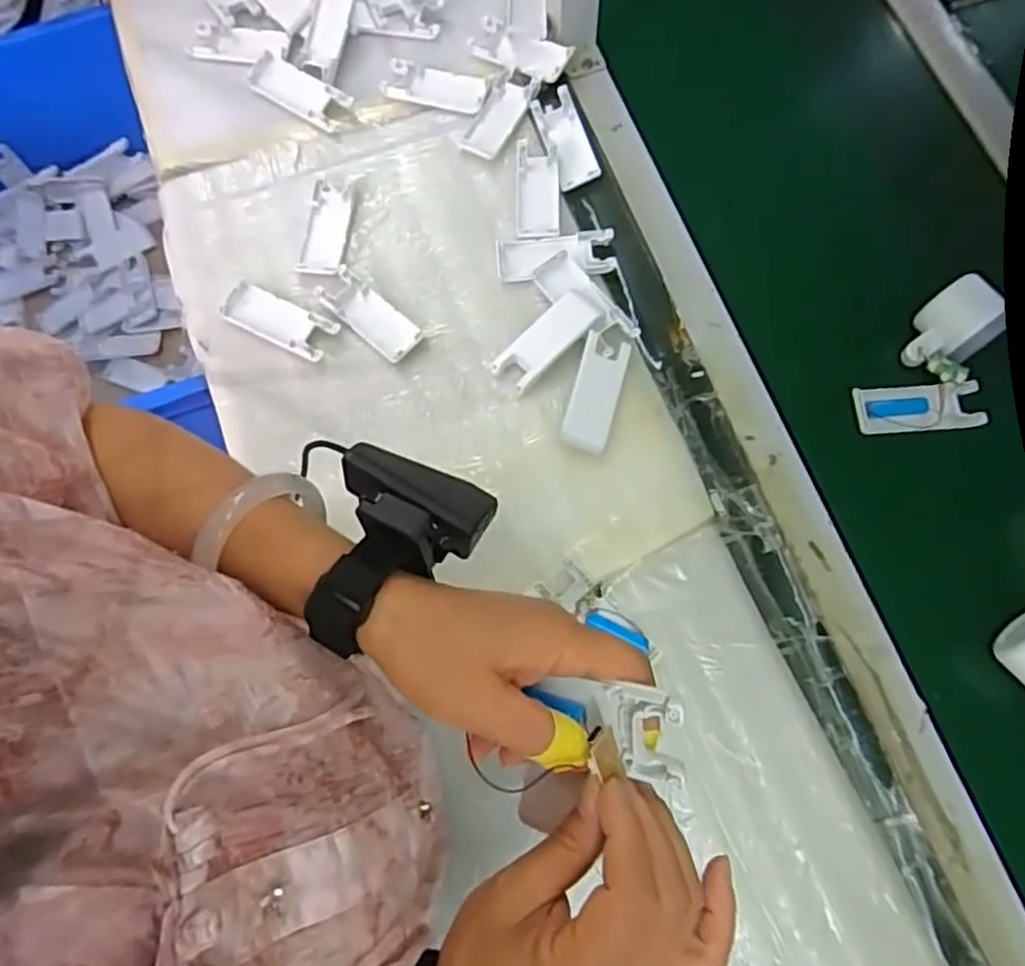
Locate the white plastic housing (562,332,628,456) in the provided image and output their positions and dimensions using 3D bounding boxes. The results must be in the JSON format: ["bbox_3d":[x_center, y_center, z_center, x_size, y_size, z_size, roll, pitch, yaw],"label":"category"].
[{"bbox_3d":[0.070,-0.075,0.588,0.038,0.015,0.099,15,75,6],"label":"white plastic housing"}]

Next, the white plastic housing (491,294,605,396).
[{"bbox_3d":[0.029,-0.123,0.605,0.099,0.019,0.041,-40,77,-9],"label":"white plastic housing"}]

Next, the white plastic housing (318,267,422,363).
[{"bbox_3d":[-0.126,-0.148,0.619,0.102,0.010,0.039,41,79,12],"label":"white plastic housing"}]

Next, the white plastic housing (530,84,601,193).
[{"bbox_3d":[0.051,-0.327,0.666,0.041,0.007,0.106,-16,74,-3],"label":"white plastic housing"}]

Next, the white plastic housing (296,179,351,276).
[{"bbox_3d":[-0.169,-0.234,0.646,0.040,0.010,0.091,5,74,3],"label":"white plastic housing"}]

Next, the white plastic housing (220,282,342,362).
[{"bbox_3d":[-0.207,-0.143,0.619,0.101,0.011,0.040,25,77,9],"label":"white plastic housing"}]

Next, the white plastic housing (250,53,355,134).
[{"bbox_3d":[-0.209,-0.383,0.688,0.100,0.012,0.040,30,77,10],"label":"white plastic housing"}]

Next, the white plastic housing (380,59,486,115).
[{"bbox_3d":[-0.076,-0.392,0.694,0.101,0.009,0.042,15,75,6],"label":"white plastic housing"}]

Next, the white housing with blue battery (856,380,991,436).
[{"bbox_3d":[0.343,-0.063,0.591,0.102,0.014,0.040,-3,74,1],"label":"white housing with blue battery"}]

